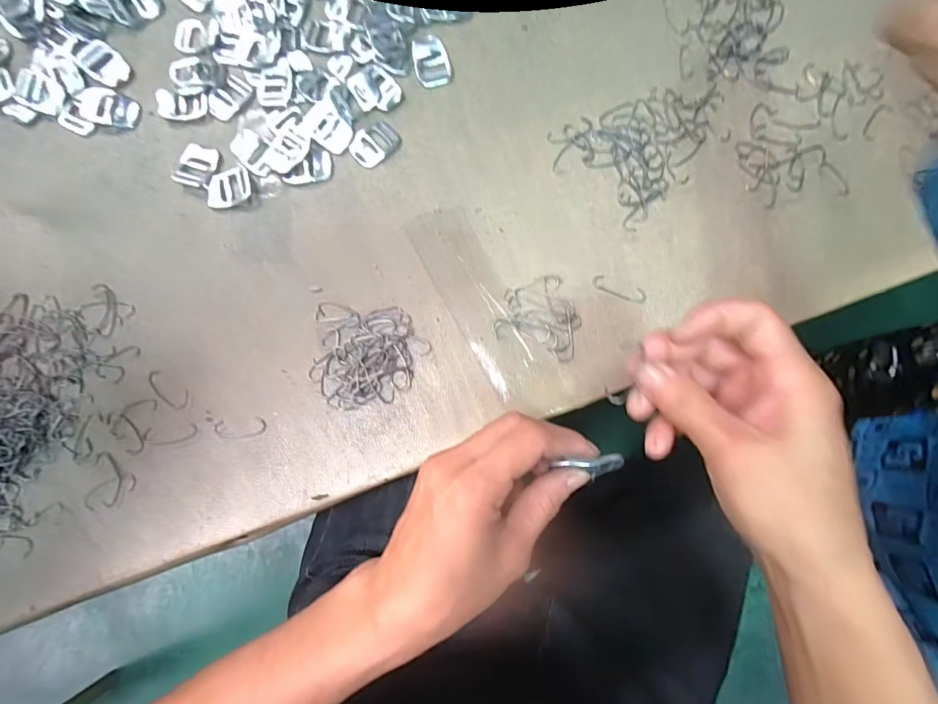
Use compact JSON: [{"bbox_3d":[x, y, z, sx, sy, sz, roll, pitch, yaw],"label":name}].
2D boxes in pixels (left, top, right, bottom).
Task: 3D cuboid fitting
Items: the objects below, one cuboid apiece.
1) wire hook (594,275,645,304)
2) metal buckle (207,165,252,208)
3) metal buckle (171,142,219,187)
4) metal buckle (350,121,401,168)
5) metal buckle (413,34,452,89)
[{"bbox_3d":[0.114,-0.048,0.351,0.040,0.004,0.012,20,80,4],"label":"wire hook"},{"bbox_3d":[-0.189,-0.130,0.365,0.034,0.004,0.030,-15,80,-3],"label":"metal buckle"},{"bbox_3d":[-0.215,-0.148,0.369,0.029,0.004,0.036,11,80,2],"label":"metal buckle"},{"bbox_3d":[-0.075,-0.166,0.371,0.039,0.004,0.029,-39,82,-7],"label":"metal buckle"},{"bbox_3d":[-0.031,-0.241,0.387,0.029,0.005,0.042,-19,80,-3],"label":"metal buckle"}]

